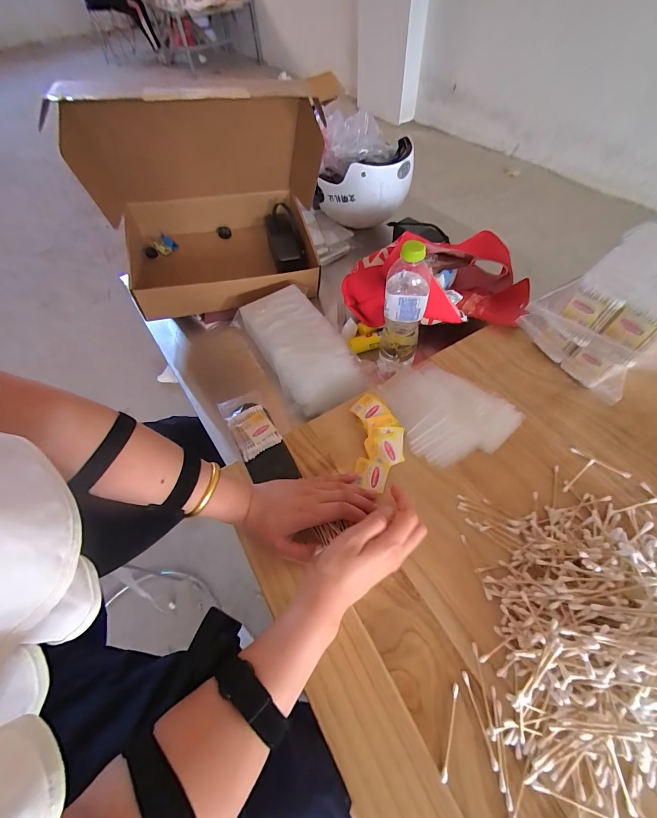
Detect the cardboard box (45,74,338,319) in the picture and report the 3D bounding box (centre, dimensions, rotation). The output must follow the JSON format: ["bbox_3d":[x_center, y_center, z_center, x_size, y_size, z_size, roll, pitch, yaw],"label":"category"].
[{"bbox_3d":[-0.215,-0.376,0.663,0.411,0.334,0.266,-15,57,-6],"label":"cardboard box"}]

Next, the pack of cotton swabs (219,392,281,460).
[{"bbox_3d":[-0.120,0.018,0.520,0.062,0.021,0.113,-27,60,-13],"label":"pack of cotton swabs"}]

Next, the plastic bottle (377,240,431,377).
[{"bbox_3d":[0.121,-0.154,0.557,0.065,0.239,0.070,6,58,7],"label":"plastic bottle"}]

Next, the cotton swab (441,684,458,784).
[{"bbox_3d":[0.112,0.295,0.316,0.005,0.004,0.071,15,59,13],"label":"cotton swab"}]

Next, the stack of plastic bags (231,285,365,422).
[{"bbox_3d":[-0.053,-0.113,0.611,0.126,0.051,0.274,-28,60,-14],"label":"stack of plastic bags"}]

